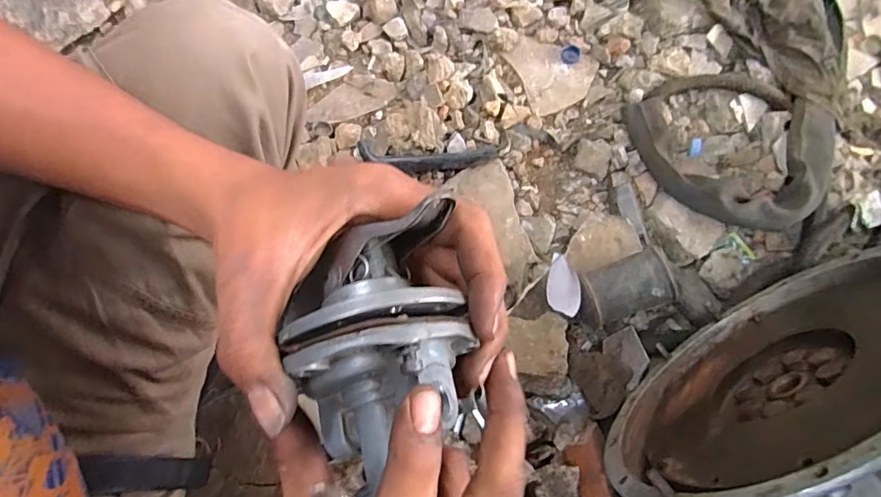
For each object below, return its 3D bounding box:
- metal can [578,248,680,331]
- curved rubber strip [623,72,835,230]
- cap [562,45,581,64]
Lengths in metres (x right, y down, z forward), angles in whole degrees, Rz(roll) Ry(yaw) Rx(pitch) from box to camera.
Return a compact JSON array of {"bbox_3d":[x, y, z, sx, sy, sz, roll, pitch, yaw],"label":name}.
[{"bbox_3d":[0.256,0.055,0.687,0.117,0.069,0.078,-18,77,-6],"label":"metal can"},{"bbox_3d":[0.454,-0.163,0.745,0.267,0.070,0.281,-22,77,-9],"label":"curved rubber strip"},{"bbox_3d":[0.223,-0.332,0.844,0.029,0.007,0.036,10,74,-1],"label":"cap"}]

